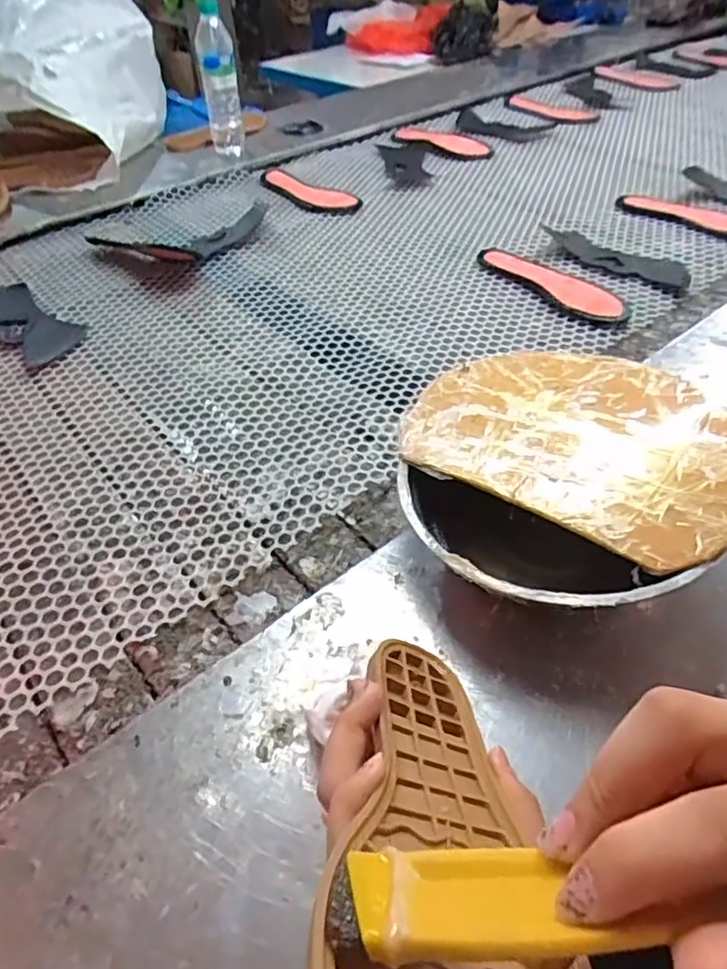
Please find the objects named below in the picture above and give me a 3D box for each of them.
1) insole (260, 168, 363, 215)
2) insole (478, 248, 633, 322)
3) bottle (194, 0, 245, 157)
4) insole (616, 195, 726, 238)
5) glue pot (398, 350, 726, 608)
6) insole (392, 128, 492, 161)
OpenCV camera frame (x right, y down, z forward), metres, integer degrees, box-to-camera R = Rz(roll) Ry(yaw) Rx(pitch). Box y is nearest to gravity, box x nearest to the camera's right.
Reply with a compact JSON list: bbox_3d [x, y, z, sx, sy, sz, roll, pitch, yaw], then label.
[{"bbox_3d":[-0.102,-0.503,1.034,0.067,0.013,0.233,-36,55,-28],"label":"insole"},{"bbox_3d":[0.243,-0.259,0.777,0.080,0.015,0.222,-29,52,-24],"label":"insole"},{"bbox_3d":[-0.257,-0.713,1.087,0.065,0.239,0.055,-9,48,-6],"label":"bottle"},{"bbox_3d":[0.485,-0.400,0.897,0.086,0.012,0.220,-29,53,-23],"label":"insole"},{"bbox_3d":[0.147,-0.004,0.450,0.230,0.079,0.241,-1,47,1],"label":"glue pot"},{"bbox_3d":[0.157,-0.673,1.186,0.215,0.018,0.088,30,55,26],"label":"insole"}]

